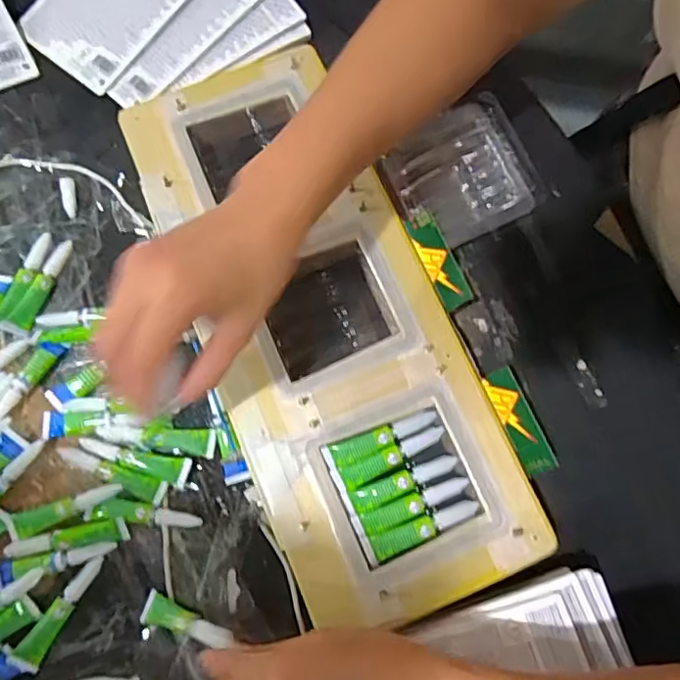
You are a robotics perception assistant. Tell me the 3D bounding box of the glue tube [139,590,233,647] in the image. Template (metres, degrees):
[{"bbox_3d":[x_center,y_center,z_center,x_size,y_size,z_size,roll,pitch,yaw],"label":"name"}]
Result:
[{"bbox_3d":[-0.100,0.184,0.379,0.083,0.009,0.018,0,73,36],"label":"glue tube"}]

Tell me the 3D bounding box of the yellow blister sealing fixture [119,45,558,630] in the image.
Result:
[{"bbox_3d":[-0.017,-0.018,0.431,0.167,0.034,0.422,-23,78,-6],"label":"yellow blister sealing fixture"}]

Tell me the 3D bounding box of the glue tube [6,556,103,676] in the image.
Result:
[{"bbox_3d":[-0.190,0.187,0.397,0.018,0.011,0.081,36,79,8],"label":"glue tube"}]

